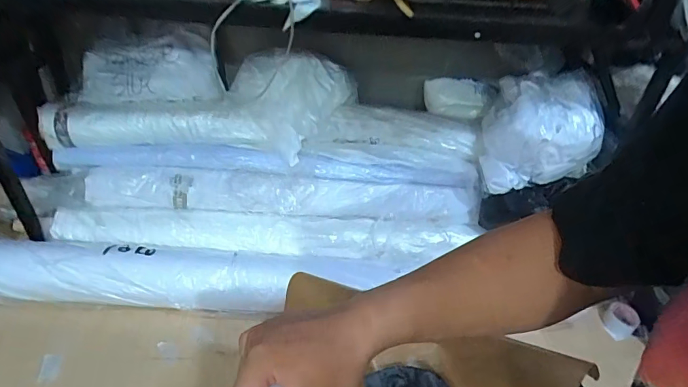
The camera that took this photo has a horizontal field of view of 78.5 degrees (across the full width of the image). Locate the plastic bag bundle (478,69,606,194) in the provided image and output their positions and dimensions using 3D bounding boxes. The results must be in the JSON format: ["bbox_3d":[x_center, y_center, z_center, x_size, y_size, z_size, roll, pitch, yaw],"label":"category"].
[{"bbox_3d":[0.540,-0.181,1.177,0.280,0.262,0.256,10,36,6],"label":"plastic bag bundle"}]

